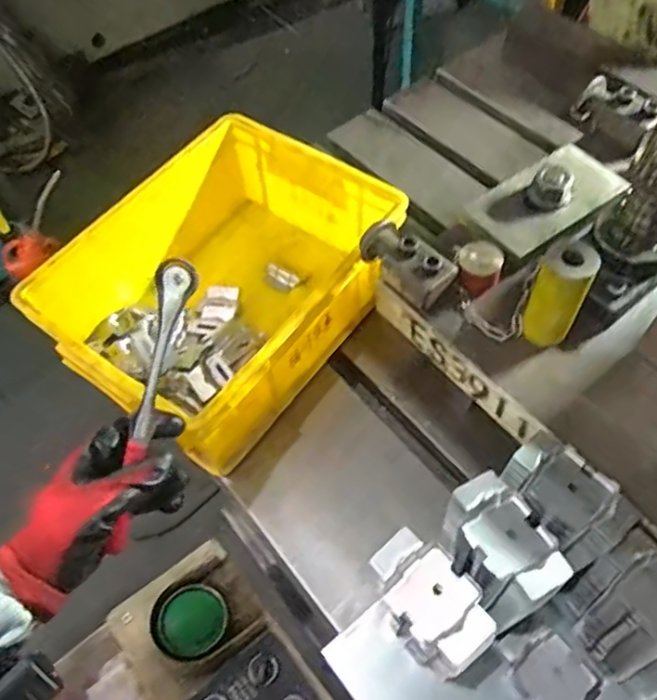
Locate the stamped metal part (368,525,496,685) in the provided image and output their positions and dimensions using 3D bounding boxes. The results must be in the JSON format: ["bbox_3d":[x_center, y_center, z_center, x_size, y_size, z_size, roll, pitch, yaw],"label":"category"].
[{"bbox_3d":[0.069,0.175,0.433,0.062,0.015,0.092,-45,56,-3],"label":"stamped metal part"}]

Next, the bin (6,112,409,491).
[{"bbox_3d":[-0.110,-0.071,0.680,0.261,0.134,0.333,34,65,22],"label":"bin"}]

